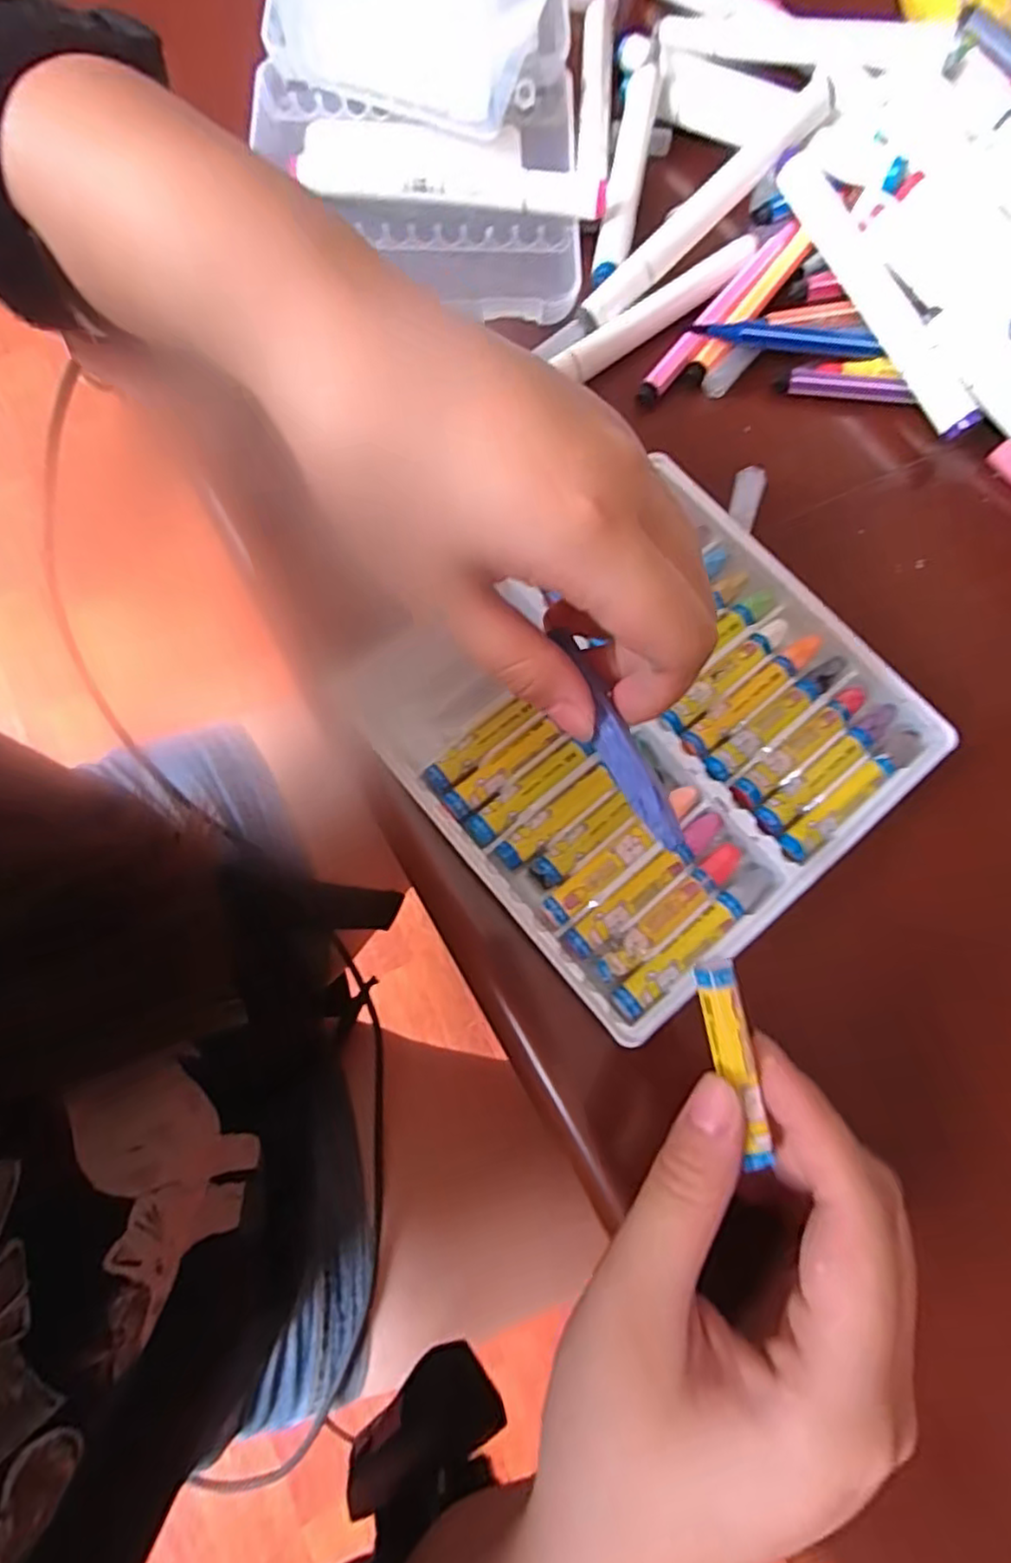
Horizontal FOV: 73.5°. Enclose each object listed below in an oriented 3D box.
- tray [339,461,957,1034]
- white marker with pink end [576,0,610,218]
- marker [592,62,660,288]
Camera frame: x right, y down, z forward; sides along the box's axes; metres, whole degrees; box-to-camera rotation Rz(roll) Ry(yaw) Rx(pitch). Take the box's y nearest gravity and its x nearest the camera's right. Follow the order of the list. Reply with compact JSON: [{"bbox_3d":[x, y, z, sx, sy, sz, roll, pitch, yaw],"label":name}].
[{"bbox_3d":[0.053,-0.023,0.254,0.167,0.014,0.162,-39,80,-11],"label":"tray"},{"bbox_3d":[0.045,-0.340,0.337,0.016,0.015,0.154,4,75,-1],"label":"white marker with pink end"},{"bbox_3d":[0.058,-0.288,0.321,0.016,0.010,0.131,11,75,1],"label":"marker"}]

